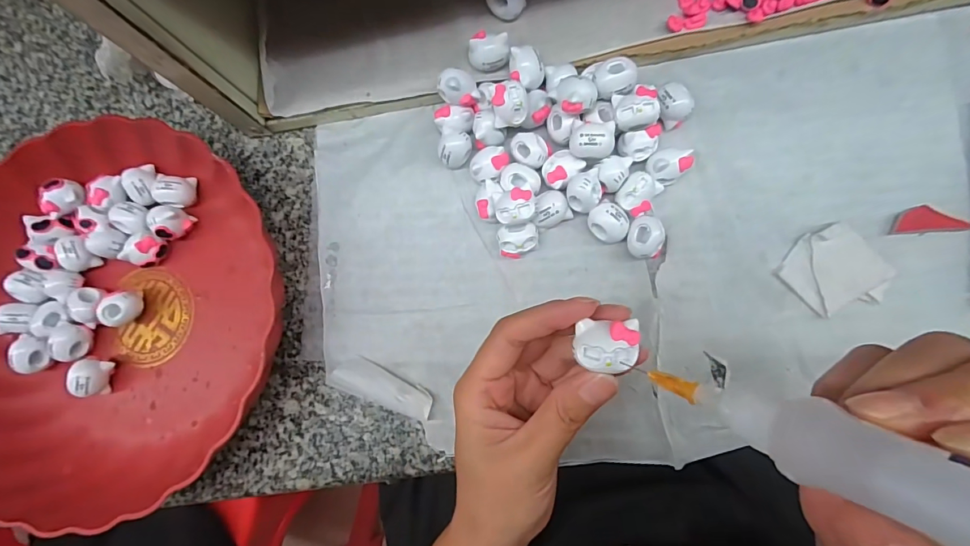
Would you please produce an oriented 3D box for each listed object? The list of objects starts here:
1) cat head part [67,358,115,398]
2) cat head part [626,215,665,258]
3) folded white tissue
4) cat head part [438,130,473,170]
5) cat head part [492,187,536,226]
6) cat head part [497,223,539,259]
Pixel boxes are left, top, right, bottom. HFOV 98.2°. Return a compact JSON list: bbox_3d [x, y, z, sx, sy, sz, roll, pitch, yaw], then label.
[{"bbox_3d":[-0.265,0.070,0.284,0.014,0.023,0.024,18,86,9],"label":"cat head part"},{"bbox_3d":[0.095,-0.021,0.251,0.020,0.019,0.023,1,83,7],"label":"cat head part"},{"bbox_3d":[0.201,-0.001,0.240,0.048,0.007,0.049,-44,80,0],"label":"folded white tissue"},{"bbox_3d":[-0.018,-0.078,0.272,0.020,0.023,0.021,2,83,7],"label":"cat head part"},{"bbox_3d":[0.018,-0.038,0.247,0.023,0.017,0.020,-7,82,6],"label":"cat head part"},{"bbox_3d":[0.021,-0.019,0.261,0.024,0.019,0.019,-6,82,6],"label":"cat head part"}]

